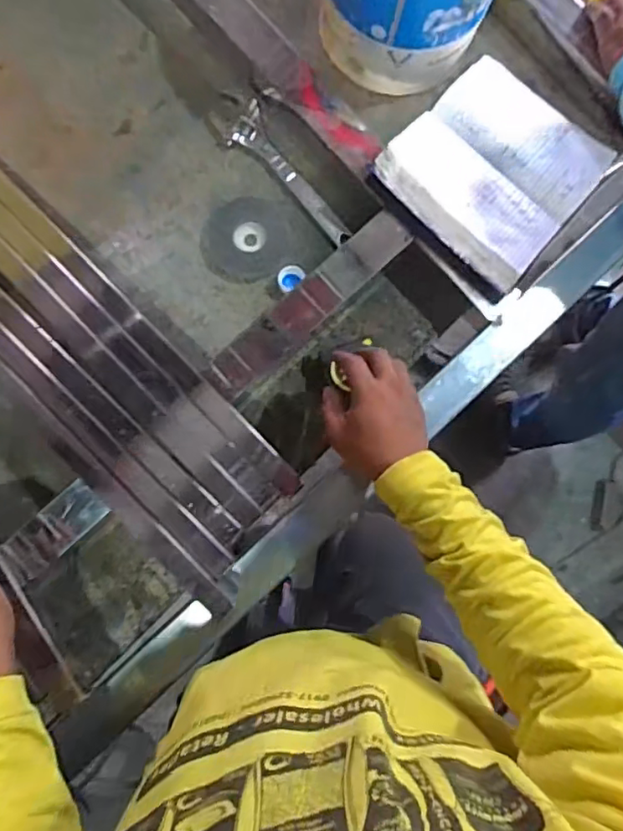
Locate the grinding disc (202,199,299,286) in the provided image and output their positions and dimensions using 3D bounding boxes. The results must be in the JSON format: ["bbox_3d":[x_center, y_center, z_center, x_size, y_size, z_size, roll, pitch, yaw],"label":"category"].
[{"bbox_3d":[-0.076,-0.214,0.693,0.110,0.007,0.104,0,86,-2],"label":"grinding disc"}]

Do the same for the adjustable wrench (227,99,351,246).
[{"bbox_3d":[-0.030,-0.286,0.698,0.053,0.018,0.211,-35,88,-4],"label":"adjustable wrench"}]

